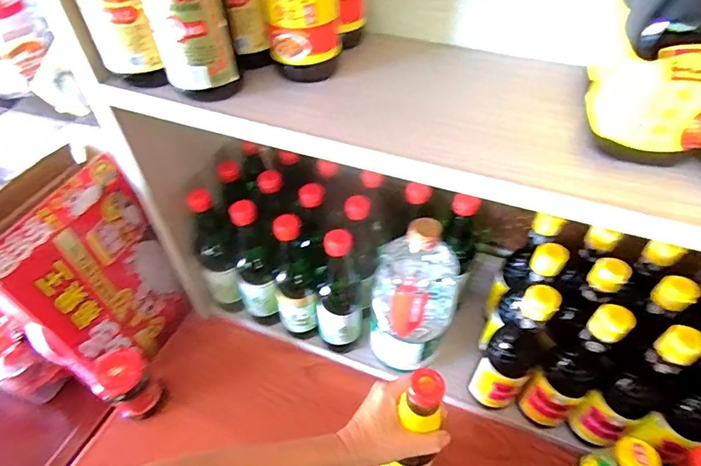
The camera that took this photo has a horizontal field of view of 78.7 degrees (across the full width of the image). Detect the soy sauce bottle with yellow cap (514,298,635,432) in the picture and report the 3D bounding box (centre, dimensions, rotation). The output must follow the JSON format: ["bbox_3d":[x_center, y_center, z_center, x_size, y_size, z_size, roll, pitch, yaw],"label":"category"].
[{"bbox_3d":[0.274,0.182,0.544,0.056,0.253,0.060,-1,48,1],"label":"soy sauce bottle with yellow cap"}]

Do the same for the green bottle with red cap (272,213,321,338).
[{"bbox_3d":[-0.085,0.067,0.645,0.067,0.247,0.074,-11,49,-9],"label":"green bottle with red cap"}]

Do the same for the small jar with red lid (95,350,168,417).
[{"bbox_3d":[-0.328,0.230,0.640,0.066,0.109,0.065,-1,48,1],"label":"small jar with red lid"}]

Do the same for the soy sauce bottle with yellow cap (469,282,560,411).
[{"bbox_3d":[0.207,0.167,0.559,0.061,0.261,0.059,-1,48,1],"label":"soy sauce bottle with yellow cap"}]

